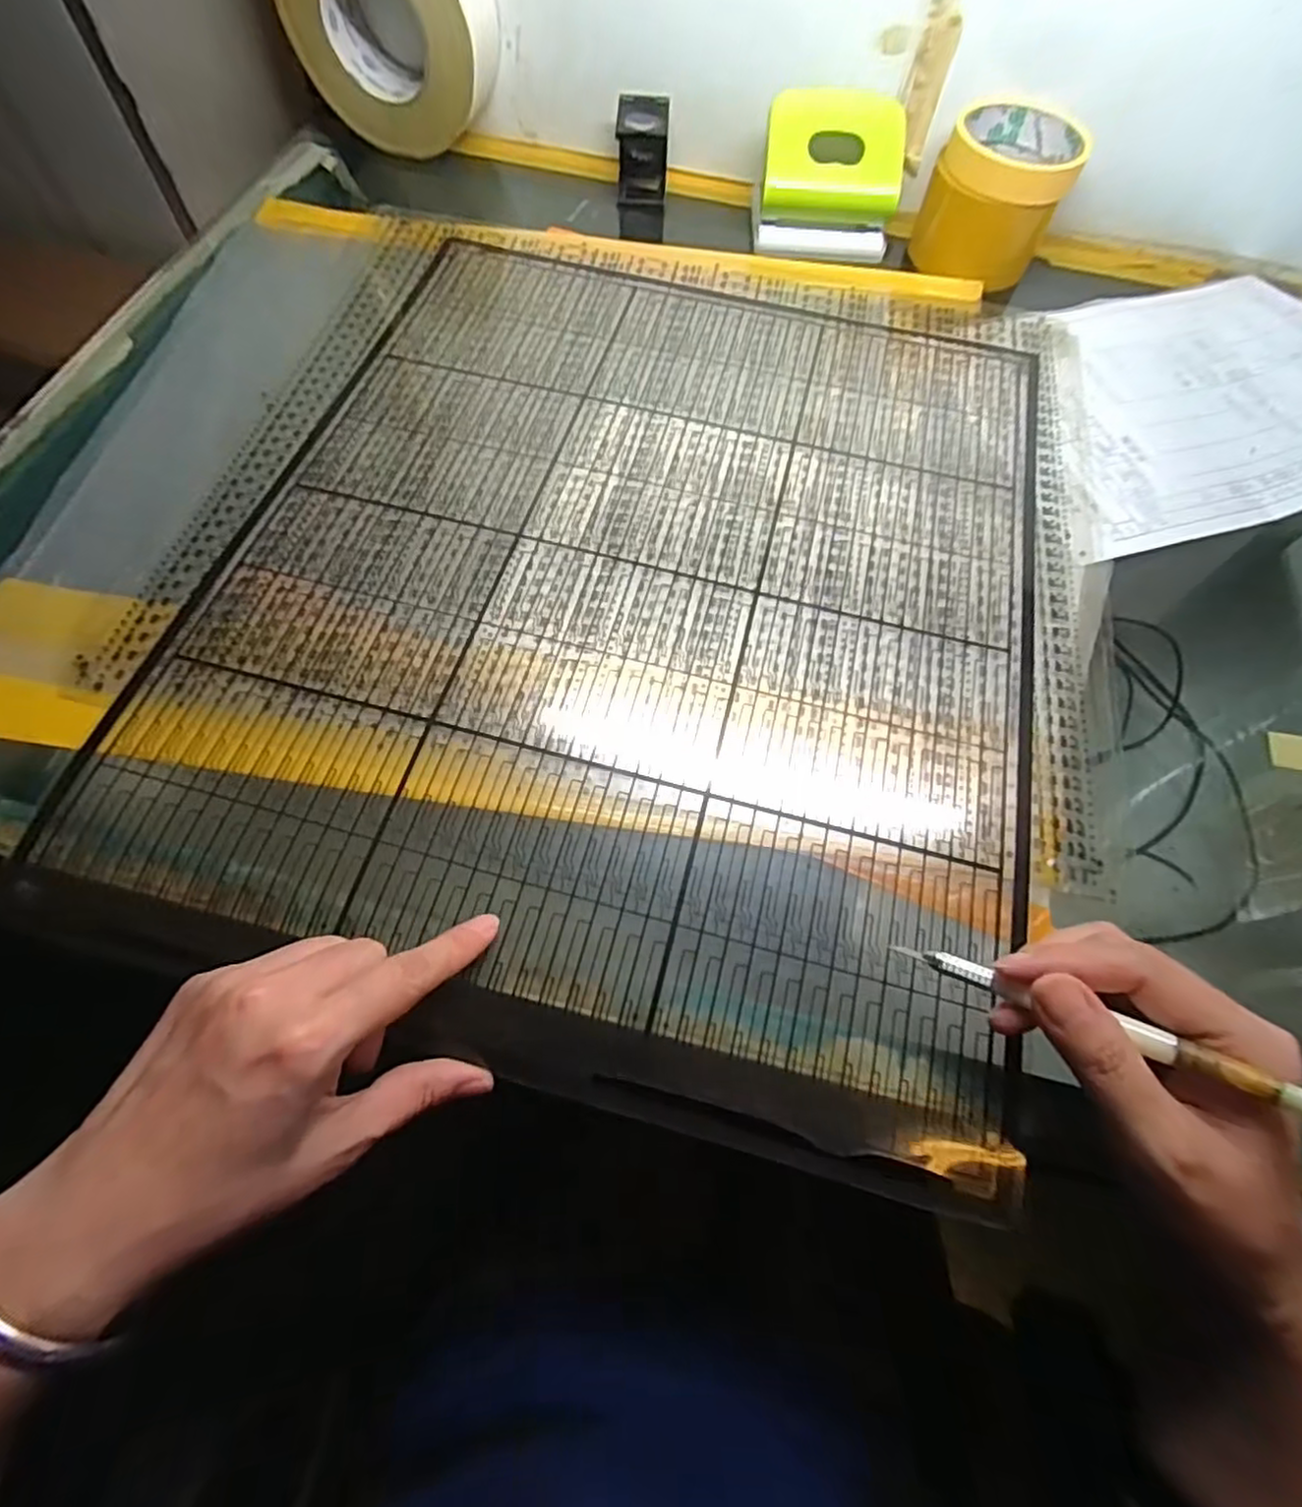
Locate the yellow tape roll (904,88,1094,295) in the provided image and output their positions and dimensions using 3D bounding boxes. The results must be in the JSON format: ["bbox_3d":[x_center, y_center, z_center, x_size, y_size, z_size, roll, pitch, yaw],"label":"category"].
[{"bbox_3d":[0.254,-0.408,0.485,0.091,0.075,0.081,29,66,12],"label":"yellow tape roll"}]

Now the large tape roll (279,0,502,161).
[{"bbox_3d":[-0.191,-0.543,0.495,0.143,0.139,0.066,14,64,5],"label":"large tape roll"}]

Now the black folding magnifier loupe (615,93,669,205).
[{"bbox_3d":[-0.007,-0.472,0.526,0.038,0.063,0.038,4,63,0],"label":"black folding magnifier loupe"}]

